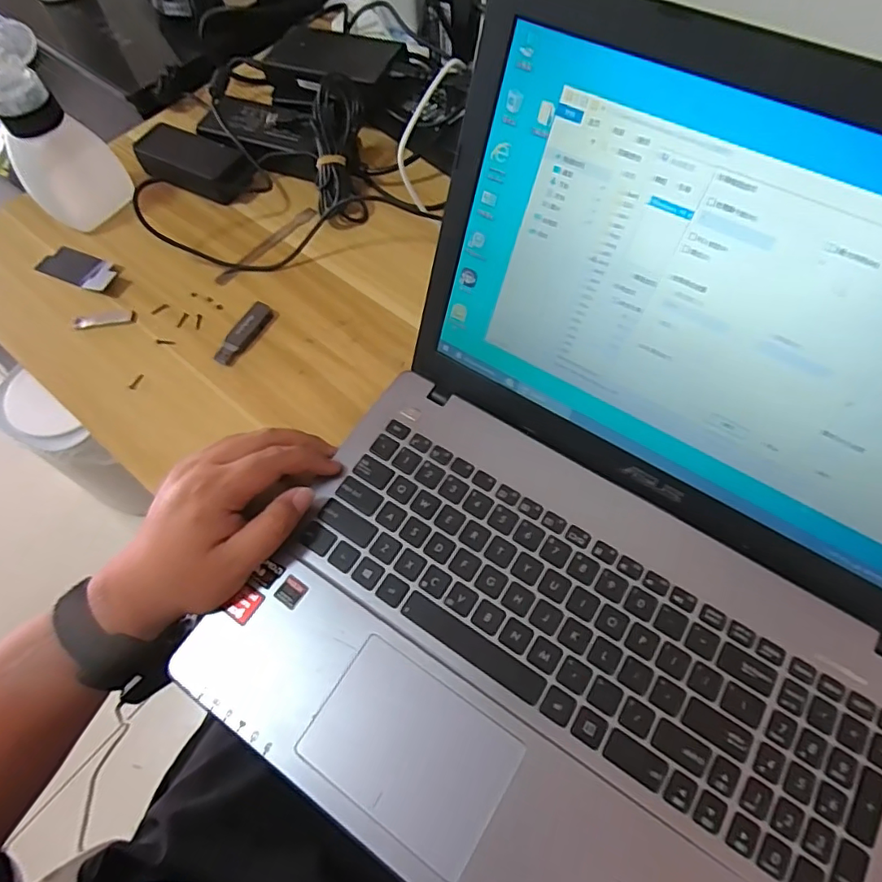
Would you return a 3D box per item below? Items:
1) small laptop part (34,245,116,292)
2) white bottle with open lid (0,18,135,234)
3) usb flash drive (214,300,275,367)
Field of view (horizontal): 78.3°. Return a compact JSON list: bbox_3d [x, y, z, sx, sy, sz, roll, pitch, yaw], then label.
[{"bbox_3d":[-0.320,-0.152,0.479,0.073,0.008,0.034,21,66,12],"label":"small laptop part"},{"bbox_3d":[-0.337,-0.260,0.464,0.080,0.126,0.084,-35,67,-15],"label":"white bottle with open lid"},{"bbox_3d":[-0.161,-0.088,0.442,0.018,0.012,0.062,27,67,14],"label":"usb flash drive"}]

